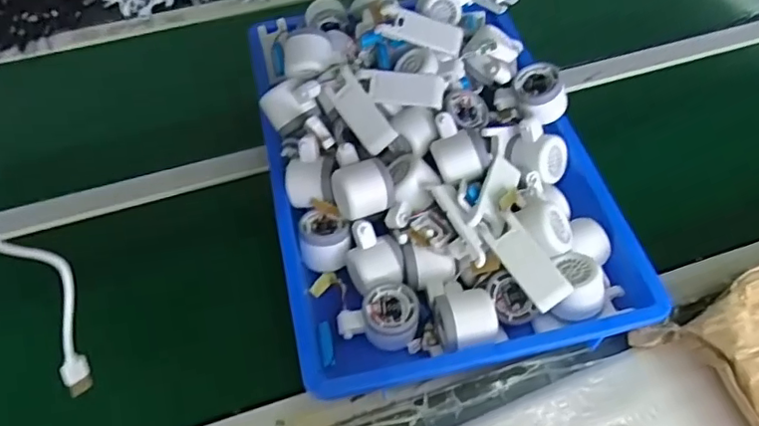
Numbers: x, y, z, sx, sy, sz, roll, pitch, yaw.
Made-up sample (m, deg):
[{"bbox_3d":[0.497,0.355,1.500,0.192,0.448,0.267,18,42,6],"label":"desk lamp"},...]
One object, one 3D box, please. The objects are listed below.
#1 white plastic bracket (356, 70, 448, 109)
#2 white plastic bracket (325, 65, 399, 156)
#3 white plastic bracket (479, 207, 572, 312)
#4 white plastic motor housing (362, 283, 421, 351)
[{"bbox_3d":[0.026,-0.145,0.665,0.100,0.007,0.040,7,79,1],"label":"white plastic bracket"},{"bbox_3d":[-0.022,-0.118,0.660,0.039,0.010,0.103,-37,83,9],"label":"white plastic bracket"},{"bbox_3d":[0.147,0.047,0.576,0.038,0.005,0.106,-37,68,6],"label":"white plastic bracket"},{"bbox_3d":[0.001,0.111,0.598,0.083,0.042,0.057,-9,56,-5],"label":"white plastic motor housing"}]

